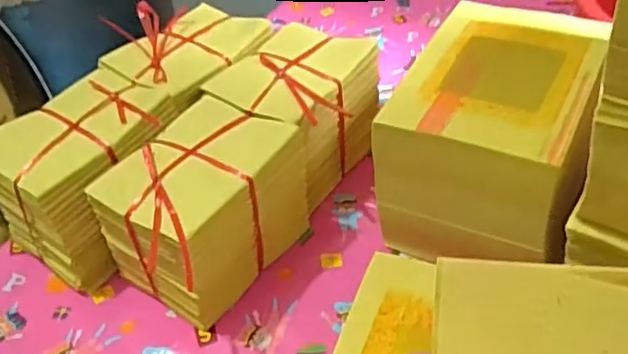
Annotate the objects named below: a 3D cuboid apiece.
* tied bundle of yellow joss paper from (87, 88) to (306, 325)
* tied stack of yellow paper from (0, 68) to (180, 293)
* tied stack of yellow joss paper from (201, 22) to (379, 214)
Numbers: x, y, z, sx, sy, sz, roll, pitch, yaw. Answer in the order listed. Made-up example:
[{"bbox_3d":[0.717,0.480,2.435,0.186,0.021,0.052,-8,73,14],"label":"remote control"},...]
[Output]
[{"bbox_3d":[-0.102,0.031,0.607,0.124,0.136,0.166,25,50,30],"label":"tied bundle of yellow joss paper"},{"bbox_3d":[-0.224,-0.003,0.646,0.123,0.125,0.168,23,49,29],"label":"tied stack of yellow paper"},{"bbox_3d":[-0.019,-0.070,0.703,0.129,0.126,0.151,18,47,24],"label":"tied stack of yellow joss paper"}]

